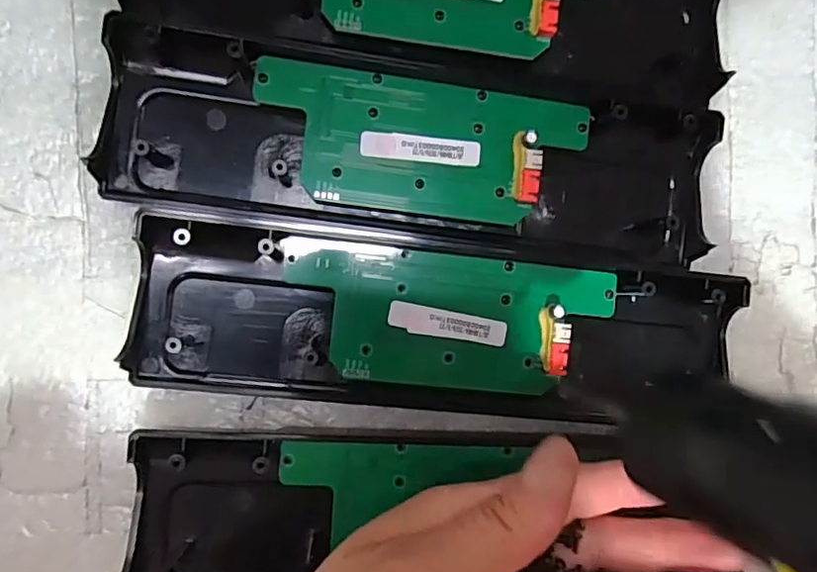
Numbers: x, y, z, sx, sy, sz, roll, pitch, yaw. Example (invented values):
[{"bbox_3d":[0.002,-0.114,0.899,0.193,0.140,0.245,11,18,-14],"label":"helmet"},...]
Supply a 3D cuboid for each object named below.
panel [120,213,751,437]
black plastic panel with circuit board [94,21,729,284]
[{"bbox_3d":[0.018,0.020,0.234,0.245,0.017,0.069,6,88,-8],"label":"panel"},{"bbox_3d":[0.007,-0.054,0.232,0.245,0.015,0.070,7,88,-6],"label":"black plastic panel with circuit board"}]

